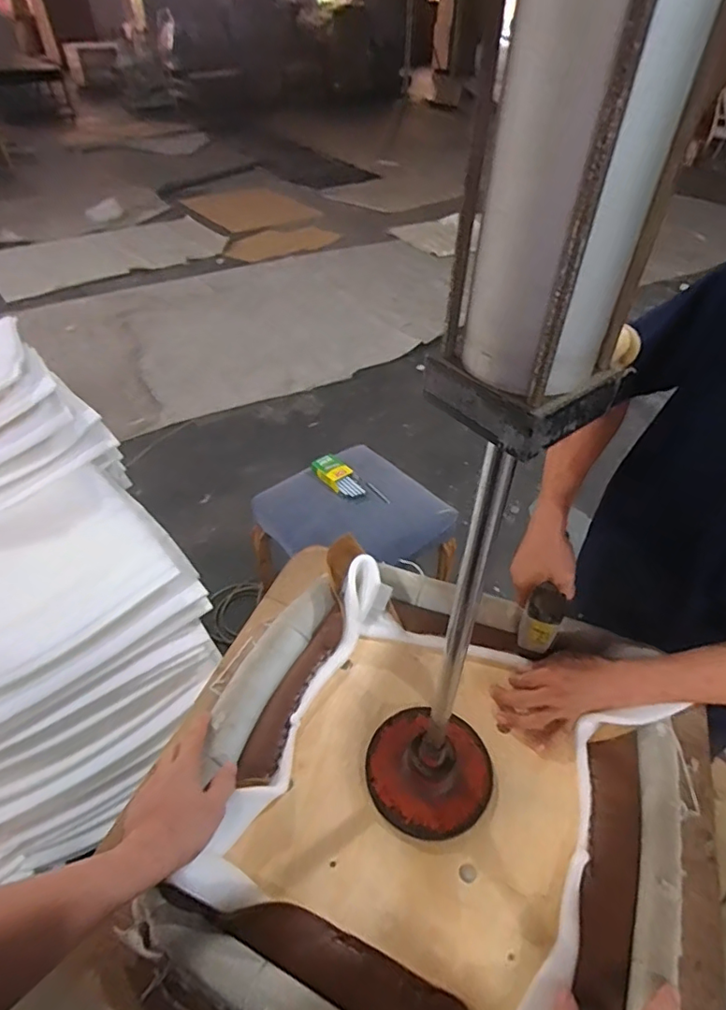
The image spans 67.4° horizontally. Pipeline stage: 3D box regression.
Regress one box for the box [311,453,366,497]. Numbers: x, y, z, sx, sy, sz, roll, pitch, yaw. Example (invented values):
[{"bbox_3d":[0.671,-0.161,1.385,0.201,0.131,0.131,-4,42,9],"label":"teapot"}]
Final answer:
[{"bbox_3d":[-0.072,-0.083,1.605,0.091,0.030,0.181,-38,66,-16],"label":"box"}]

